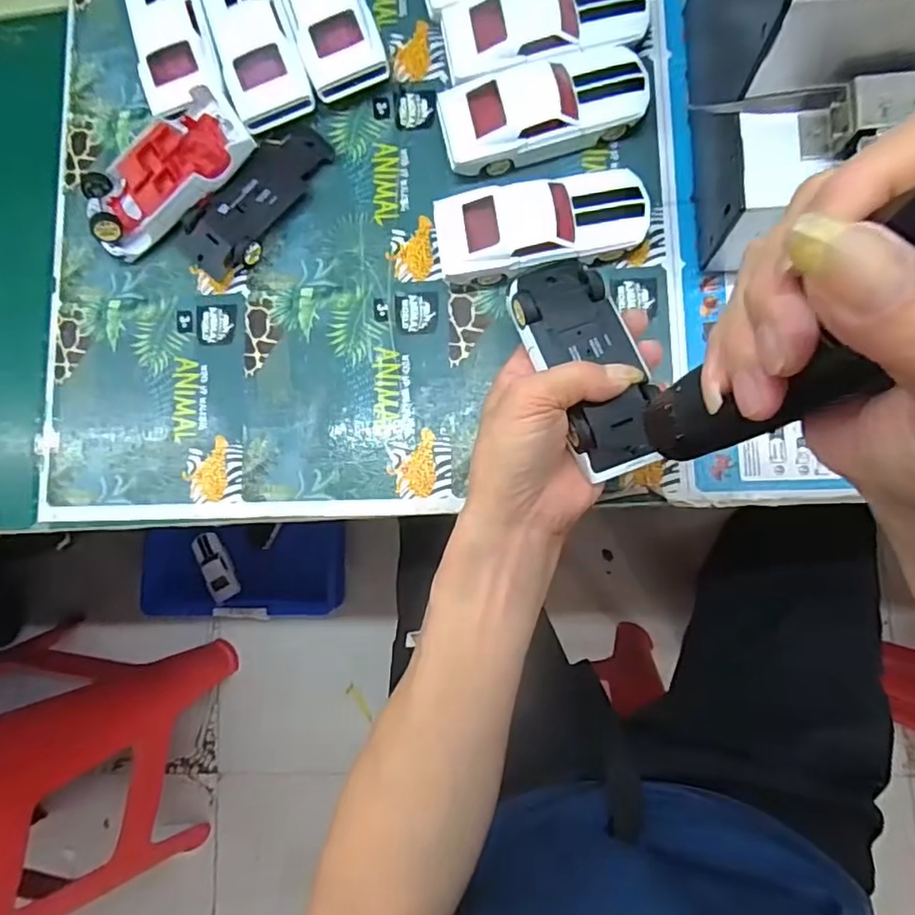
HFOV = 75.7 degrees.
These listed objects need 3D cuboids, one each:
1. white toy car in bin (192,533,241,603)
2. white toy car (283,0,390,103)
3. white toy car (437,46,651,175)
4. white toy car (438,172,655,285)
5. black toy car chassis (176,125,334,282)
[{"bbox_3d":[-0.451,0.205,1.103,0.048,0.035,0.130,-18,81,4],"label":"white toy car in bin"},{"bbox_3d":[-0.090,-0.306,0.400,0.054,0.032,0.129,-21,82,4],"label":"white toy car"},{"bbox_3d":[0.055,-0.221,0.372,0.129,0.029,0.054,-11,86,6],"label":"white toy car"},{"bbox_3d":[0.053,-0.140,0.368,0.127,0.035,0.058,-8,82,6],"label":"white toy car"},{"bbox_3d":[-0.135,-0.175,0.399,0.047,0.019,0.118,41,92,7],"label":"black toy car chassis"}]

